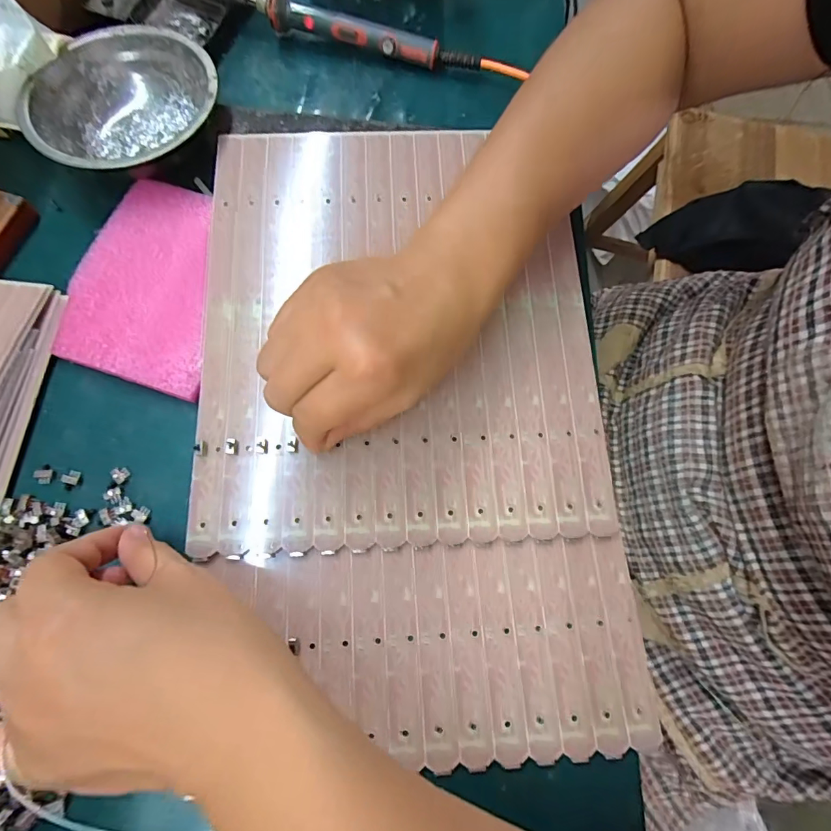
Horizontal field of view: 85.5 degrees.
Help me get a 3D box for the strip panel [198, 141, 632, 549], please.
[{"bbox_3d":[-0.011,-0.065,0.286,0.239,0.007,0.281,-2,74,-3],"label":"strip panel"}]

